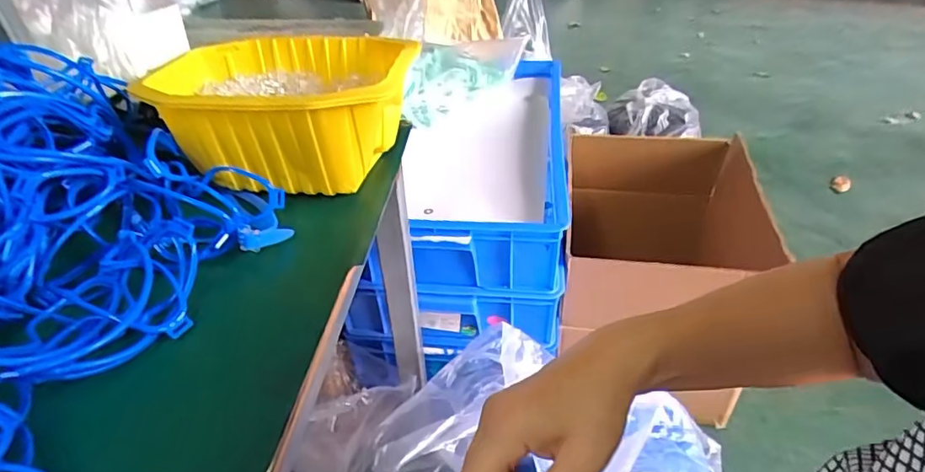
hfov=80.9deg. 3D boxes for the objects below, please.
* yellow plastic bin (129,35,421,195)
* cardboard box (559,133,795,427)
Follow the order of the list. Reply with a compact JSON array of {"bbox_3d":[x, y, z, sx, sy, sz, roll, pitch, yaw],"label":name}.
[{"bbox_3d":[-0.182,-0.127,0.545,0.266,0.103,0.171,5,39,9],"label":"yellow plastic bin"},{"bbox_3d":[0.413,0.043,1.201,0.364,0.389,0.519,5,39,9],"label":"cardboard box"}]

